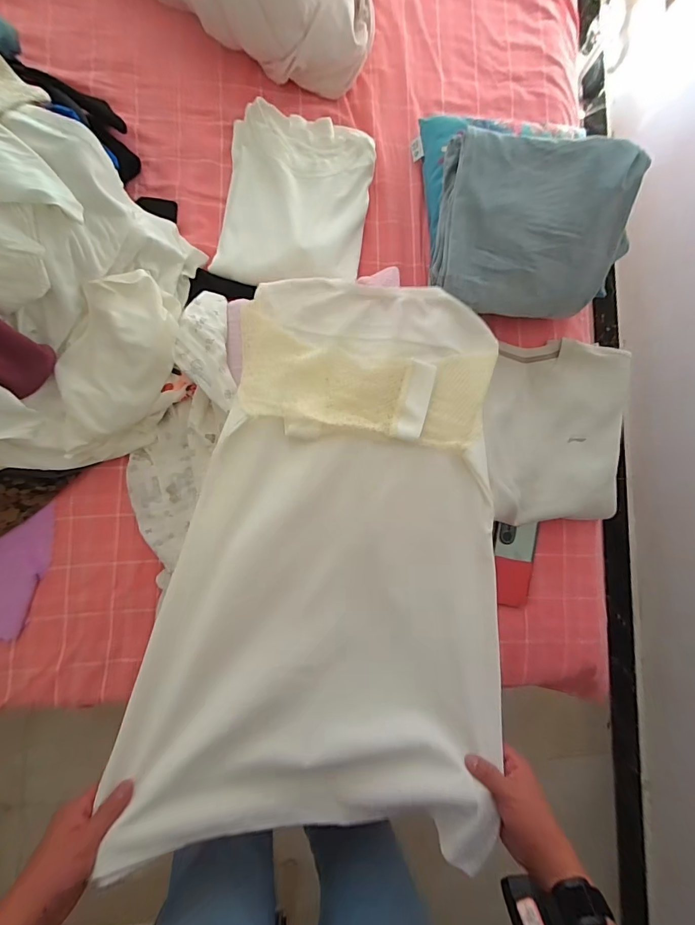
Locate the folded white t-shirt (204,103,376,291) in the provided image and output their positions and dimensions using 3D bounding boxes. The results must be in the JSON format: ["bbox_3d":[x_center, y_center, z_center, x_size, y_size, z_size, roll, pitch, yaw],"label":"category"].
[{"bbox_3d":[-0.090,-0.446,0.676,0.244,0.055,0.321,7,78,-1],"label":"folded white t-shirt"}]

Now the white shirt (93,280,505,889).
[{"bbox_3d":[-0.009,0.099,0.557,0.450,0.105,0.741,6,85,-7],"label":"white shirt"}]

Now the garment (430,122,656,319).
[{"bbox_3d":[0.292,-0.367,0.623,0.284,0.116,0.243,6,85,-7],"label":"garment"}]

